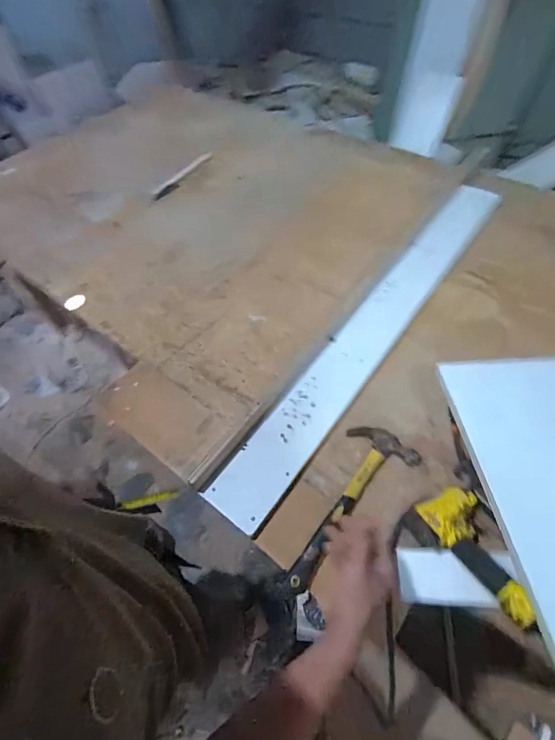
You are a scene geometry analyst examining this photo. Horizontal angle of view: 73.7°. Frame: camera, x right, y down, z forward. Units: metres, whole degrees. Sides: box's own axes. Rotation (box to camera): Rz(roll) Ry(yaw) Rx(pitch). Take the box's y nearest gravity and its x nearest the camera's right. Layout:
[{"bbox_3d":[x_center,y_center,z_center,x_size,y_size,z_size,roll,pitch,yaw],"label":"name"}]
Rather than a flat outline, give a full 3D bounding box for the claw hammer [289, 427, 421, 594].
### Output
[{"bbox_3d":[0.121,0.234,0.650,0.127,0.025,0.320,33,64,19],"label":"claw hammer"}]

